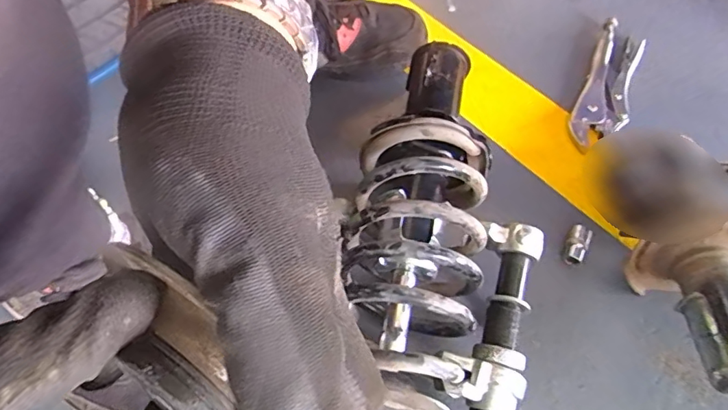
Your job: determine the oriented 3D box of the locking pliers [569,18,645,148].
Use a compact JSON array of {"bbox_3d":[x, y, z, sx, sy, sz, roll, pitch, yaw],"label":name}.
[{"bbox_3d":[0.309,-0.152,0.650,0.058,0.024,0.210,23,61,12],"label":"locking pliers"}]

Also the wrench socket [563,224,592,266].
[{"bbox_3d":[0.218,0.041,0.528,0.019,0.023,0.040,25,62,13],"label":"wrench socket"}]

